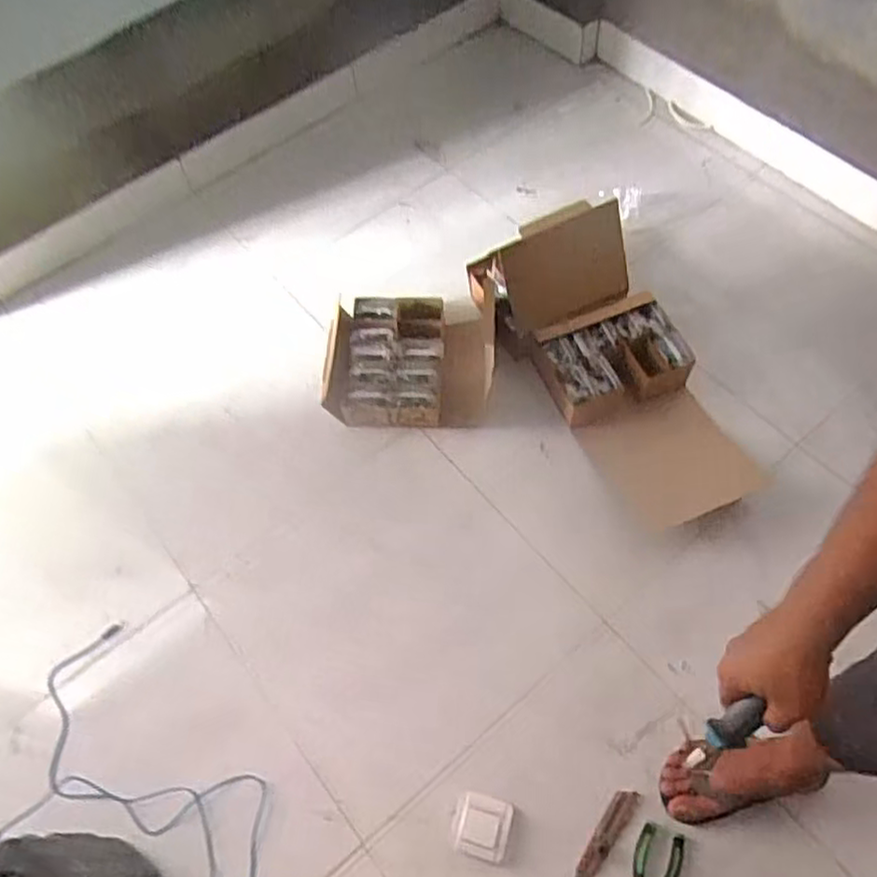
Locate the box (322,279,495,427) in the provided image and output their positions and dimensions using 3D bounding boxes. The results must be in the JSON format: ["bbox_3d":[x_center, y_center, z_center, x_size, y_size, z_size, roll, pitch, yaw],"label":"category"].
[{"bbox_3d":[-0.052,-0.174,1.411,0.323,0.116,0.320,0,60,3],"label":"box"}]

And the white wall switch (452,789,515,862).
[{"bbox_3d":[0.065,0.577,1.065,0.083,0.013,0.081,12,62,10],"label":"white wall switch"}]

